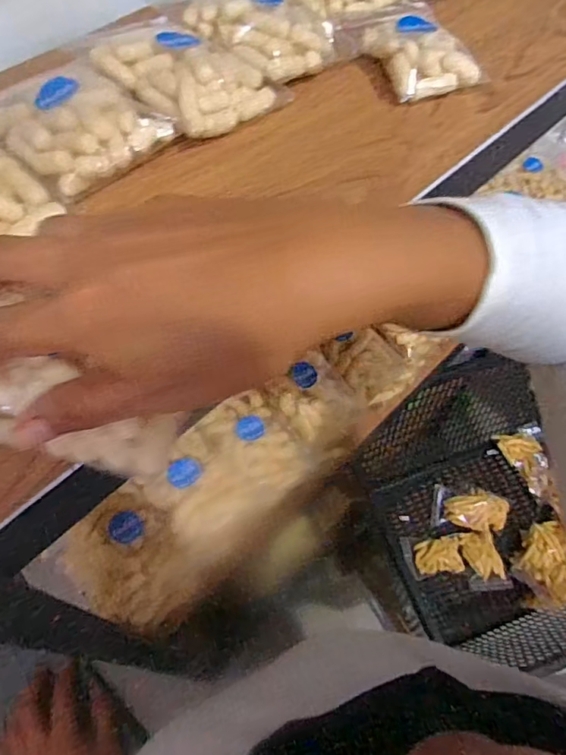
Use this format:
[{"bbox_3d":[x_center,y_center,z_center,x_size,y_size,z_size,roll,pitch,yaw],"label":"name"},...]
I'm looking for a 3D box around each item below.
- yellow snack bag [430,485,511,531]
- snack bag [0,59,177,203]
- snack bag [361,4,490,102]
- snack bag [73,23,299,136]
[{"bbox_3d":[0.363,0.257,1.035,0.132,0.042,0.076,10,60,5],"label":"yellow snack bag"},{"bbox_3d":[-0.131,-0.162,0.324,0.080,0.026,0.110,-39,67,-21],"label":"snack bag"},{"bbox_3d":[0.094,-0.247,0.389,0.068,0.030,0.109,-11,60,-7],"label":"snack bag"},{"bbox_3d":[-0.065,-0.207,0.357,0.087,0.029,0.107,-37,66,-20],"label":"snack bag"}]

